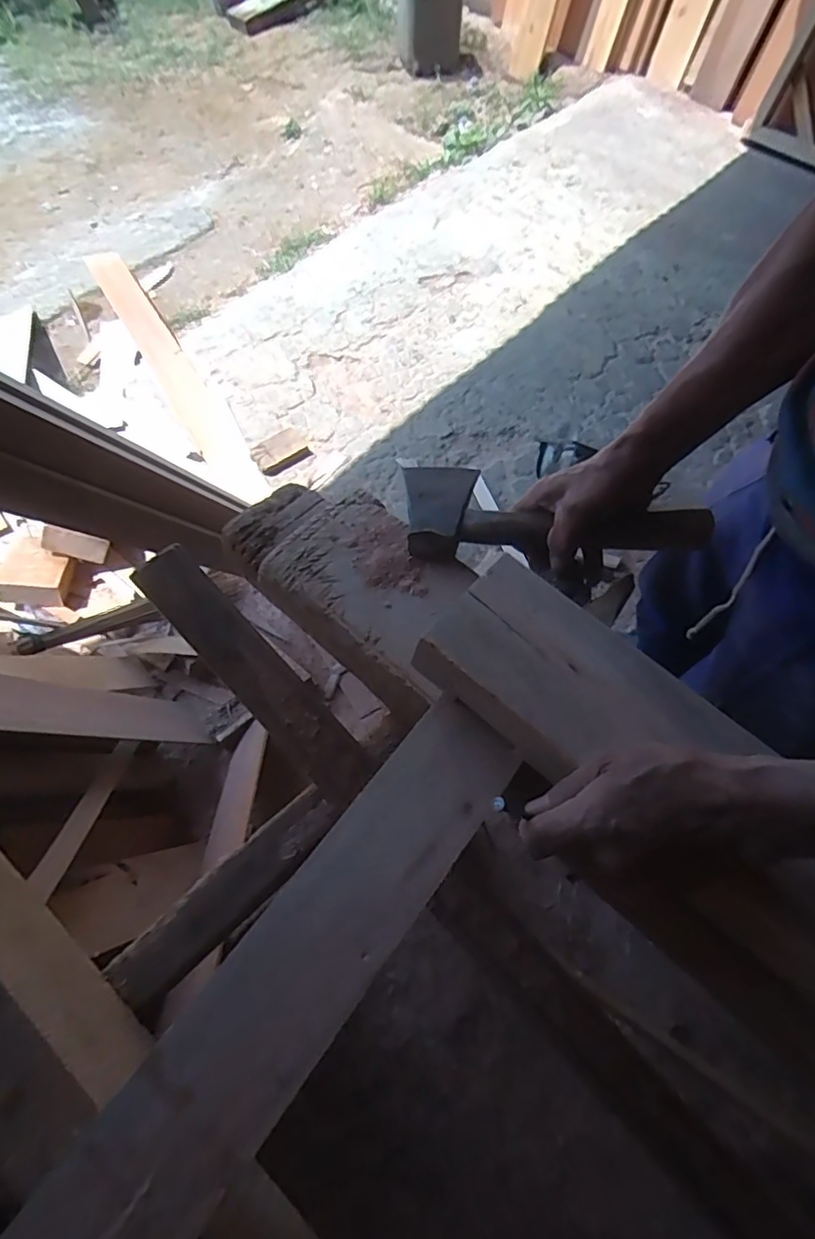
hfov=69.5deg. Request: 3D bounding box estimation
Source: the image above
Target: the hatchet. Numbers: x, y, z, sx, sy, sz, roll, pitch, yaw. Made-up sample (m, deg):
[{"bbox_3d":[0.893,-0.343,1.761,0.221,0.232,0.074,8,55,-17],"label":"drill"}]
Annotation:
[{"bbox_3d":[0.133,-0.102,0.554,0.281,0.030,0.109,5,61,10],"label":"hatchet"}]

